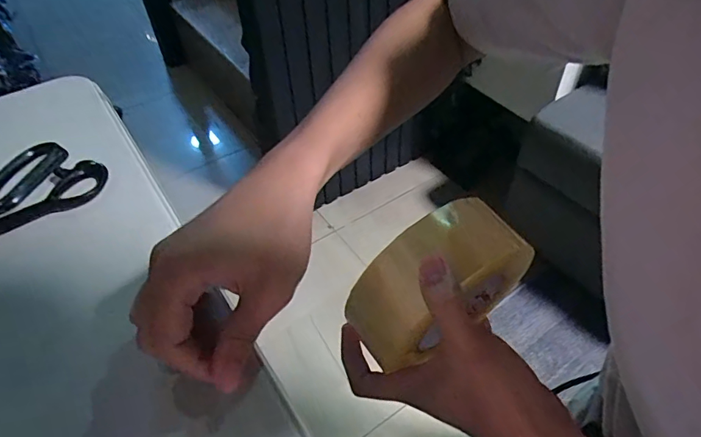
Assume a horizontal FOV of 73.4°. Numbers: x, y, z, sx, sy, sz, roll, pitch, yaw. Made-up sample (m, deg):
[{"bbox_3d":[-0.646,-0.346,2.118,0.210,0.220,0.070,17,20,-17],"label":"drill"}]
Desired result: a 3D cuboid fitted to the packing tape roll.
[{"bbox_3d":[0.059,0.048,0.310,0.109,0.094,0.053,-20,50,-12],"label":"packing tape roll"}]

